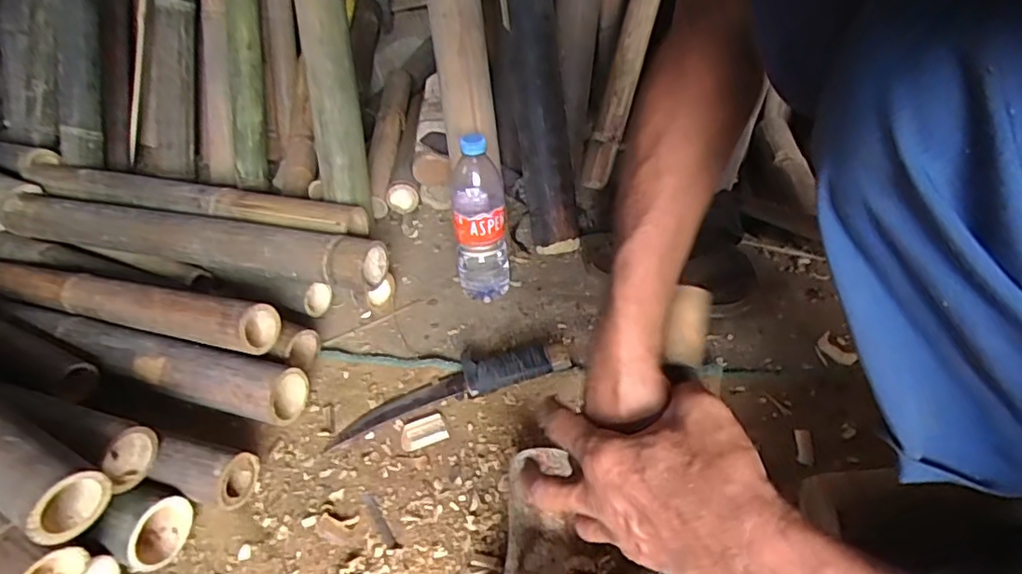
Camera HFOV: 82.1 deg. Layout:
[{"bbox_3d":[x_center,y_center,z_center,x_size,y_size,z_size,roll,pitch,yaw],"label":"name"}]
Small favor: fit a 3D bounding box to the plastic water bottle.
[{"bbox_3d":[-0.043,-0.089,0.789,0.073,0.234,0.070,-8,40,-3],"label":"plastic water bottle"}]

